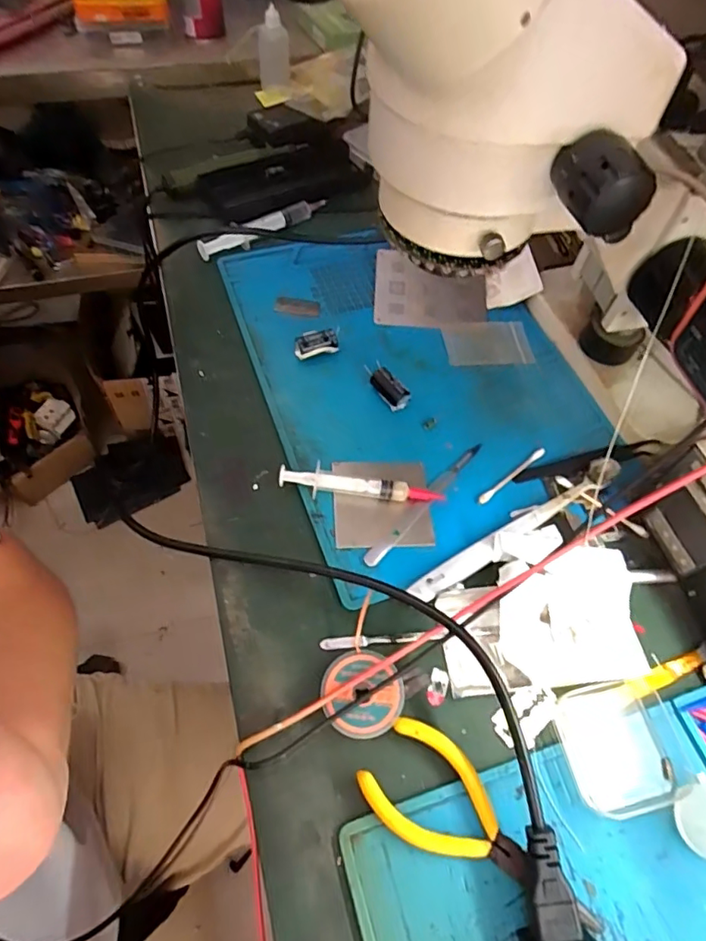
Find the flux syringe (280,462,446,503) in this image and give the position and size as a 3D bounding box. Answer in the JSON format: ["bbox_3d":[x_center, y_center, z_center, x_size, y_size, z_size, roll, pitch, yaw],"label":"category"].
[{"bbox_3d":[0.005,0.013,0.378,0.112,0.016,0.021,12,59,6],"label":"flux syringe"}]

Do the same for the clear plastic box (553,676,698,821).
[{"bbox_3d":[0.153,0.154,0.305,0.067,0.015,0.064,-7,59,-6],"label":"clear plastic box"}]

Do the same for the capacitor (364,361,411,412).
[{"bbox_3d":[0.026,-0.068,0.428,0.015,0.018,0.044,-30,64,-18],"label":"capacitor"}]

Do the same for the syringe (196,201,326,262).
[{"bbox_3d":[-0.084,-0.235,0.525,0.139,0.027,0.017,-34,65,-20],"label":"syringe"}]

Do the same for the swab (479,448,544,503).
[{"bbox_3d":[0.118,0.003,0.400,0.070,0.004,0.006,-36,66,-21],"label":"swab"}]

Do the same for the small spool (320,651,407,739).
[{"bbox_3d":[0.005,0.127,0.309,0.044,0.015,0.045,1,59,-1],"label":"small spool"}]

